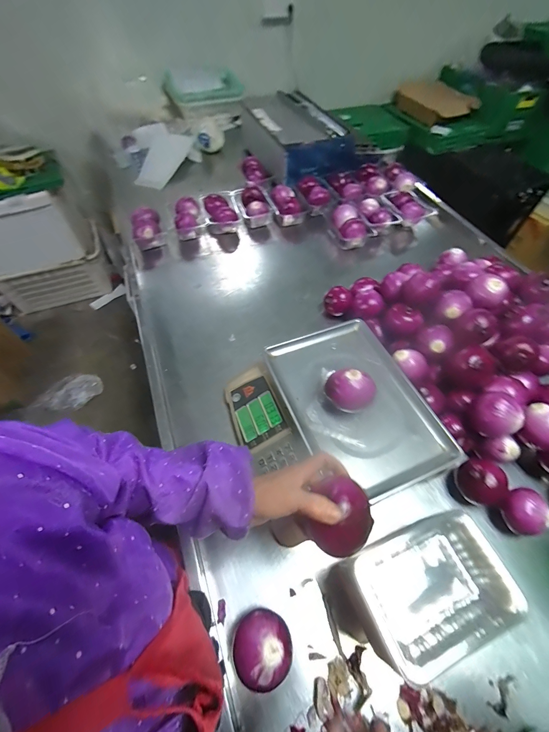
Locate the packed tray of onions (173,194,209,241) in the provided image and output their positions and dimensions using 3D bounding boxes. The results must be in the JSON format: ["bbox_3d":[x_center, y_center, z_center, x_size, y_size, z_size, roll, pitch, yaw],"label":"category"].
[{"bbox_3d":[-0.284,-0.500,1.002,0.100,0.060,0.142,-14,58,-11],"label":"packed tray of onions"}]

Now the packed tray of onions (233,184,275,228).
[{"bbox_3d":[-0.064,-0.555,1.064,0.119,0.097,0.158,-16,58,-12],"label":"packed tray of onions"}]

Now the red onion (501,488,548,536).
[{"bbox_3d":[0.442,0.264,0.544,0.066,0.076,0.076,-20,59,-14],"label":"red onion"}]

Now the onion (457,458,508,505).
[{"bbox_3d":[0.390,0.217,0.571,0.073,0.068,0.073,1,56,-1],"label":"onion"}]

